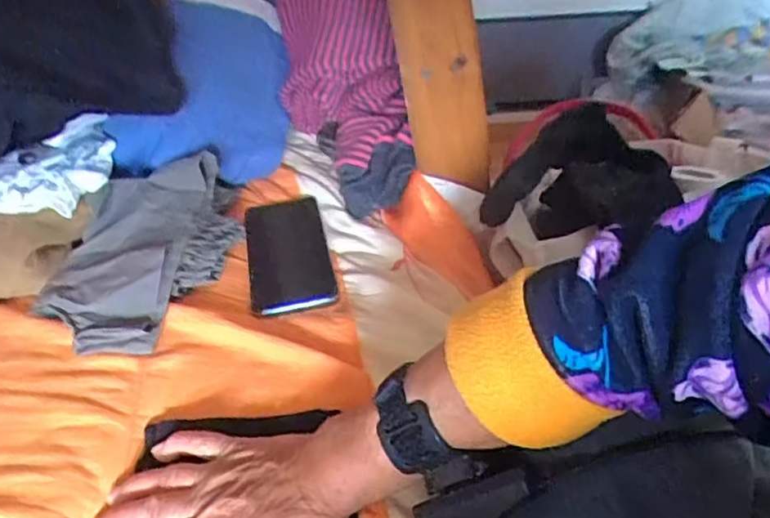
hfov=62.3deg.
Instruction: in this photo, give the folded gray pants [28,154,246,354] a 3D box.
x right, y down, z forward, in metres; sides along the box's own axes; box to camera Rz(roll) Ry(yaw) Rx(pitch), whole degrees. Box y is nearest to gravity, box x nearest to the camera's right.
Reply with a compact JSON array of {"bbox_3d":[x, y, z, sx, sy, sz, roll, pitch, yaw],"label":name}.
[{"bbox_3d":[-0.213,-0.012,0.577,0.152,0.051,0.235,-2,37,2],"label":"folded gray pants"}]

